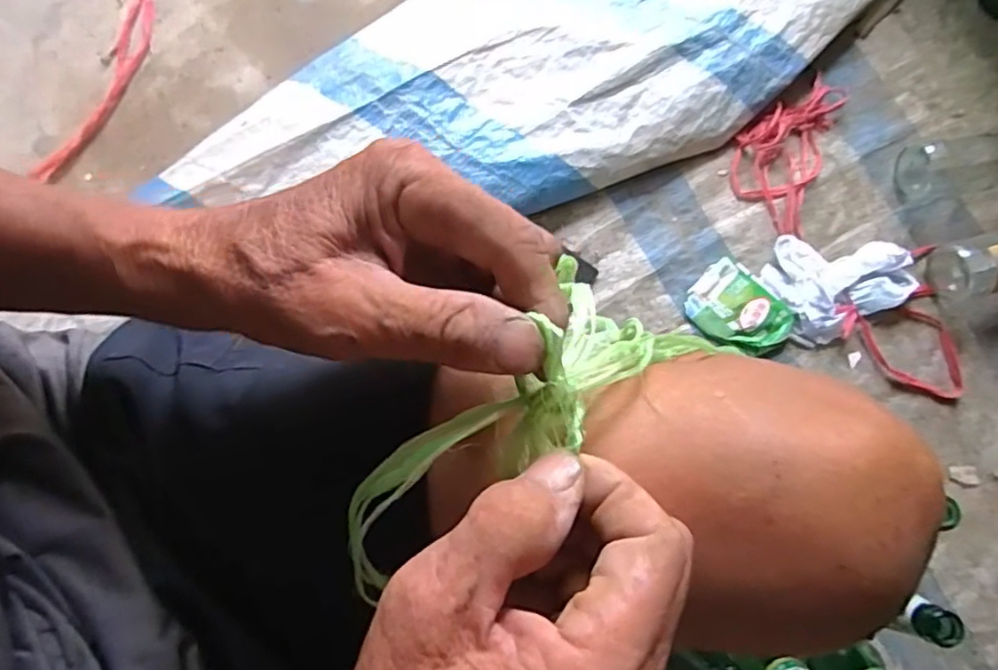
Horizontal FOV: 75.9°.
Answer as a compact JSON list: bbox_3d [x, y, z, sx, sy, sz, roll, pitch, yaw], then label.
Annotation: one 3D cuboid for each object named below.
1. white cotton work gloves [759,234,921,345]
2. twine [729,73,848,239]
[{"bbox_3d":[0.414,-0.074,0.780,0.167,0.020,0.128,-26,81,-5],"label":"white cotton work gloves"},{"bbox_3d":[0.358,-0.237,0.806,0.111,0.025,0.214,22,81,3],"label":"twine"}]

